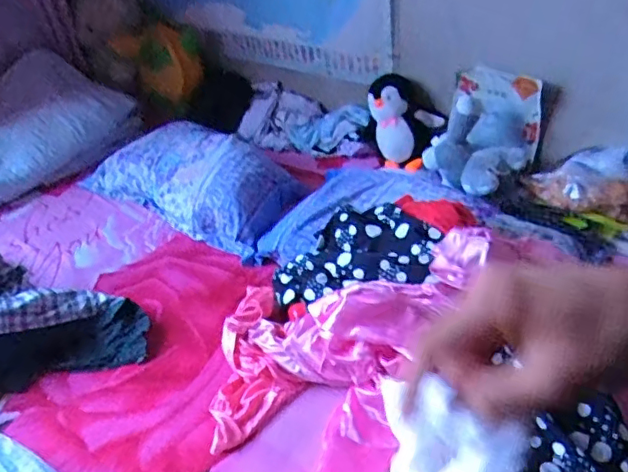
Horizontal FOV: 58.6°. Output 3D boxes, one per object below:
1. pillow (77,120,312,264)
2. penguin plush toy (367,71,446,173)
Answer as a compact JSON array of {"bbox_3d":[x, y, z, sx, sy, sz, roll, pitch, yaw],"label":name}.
[{"bbox_3d":[-0.312,-0.161,1.458,0.617,0.141,0.277,23,47,32],"label":"pillow"},{"bbox_3d":[0.234,-0.288,1.413,0.173,0.212,0.124,24,47,33],"label":"penguin plush toy"}]

